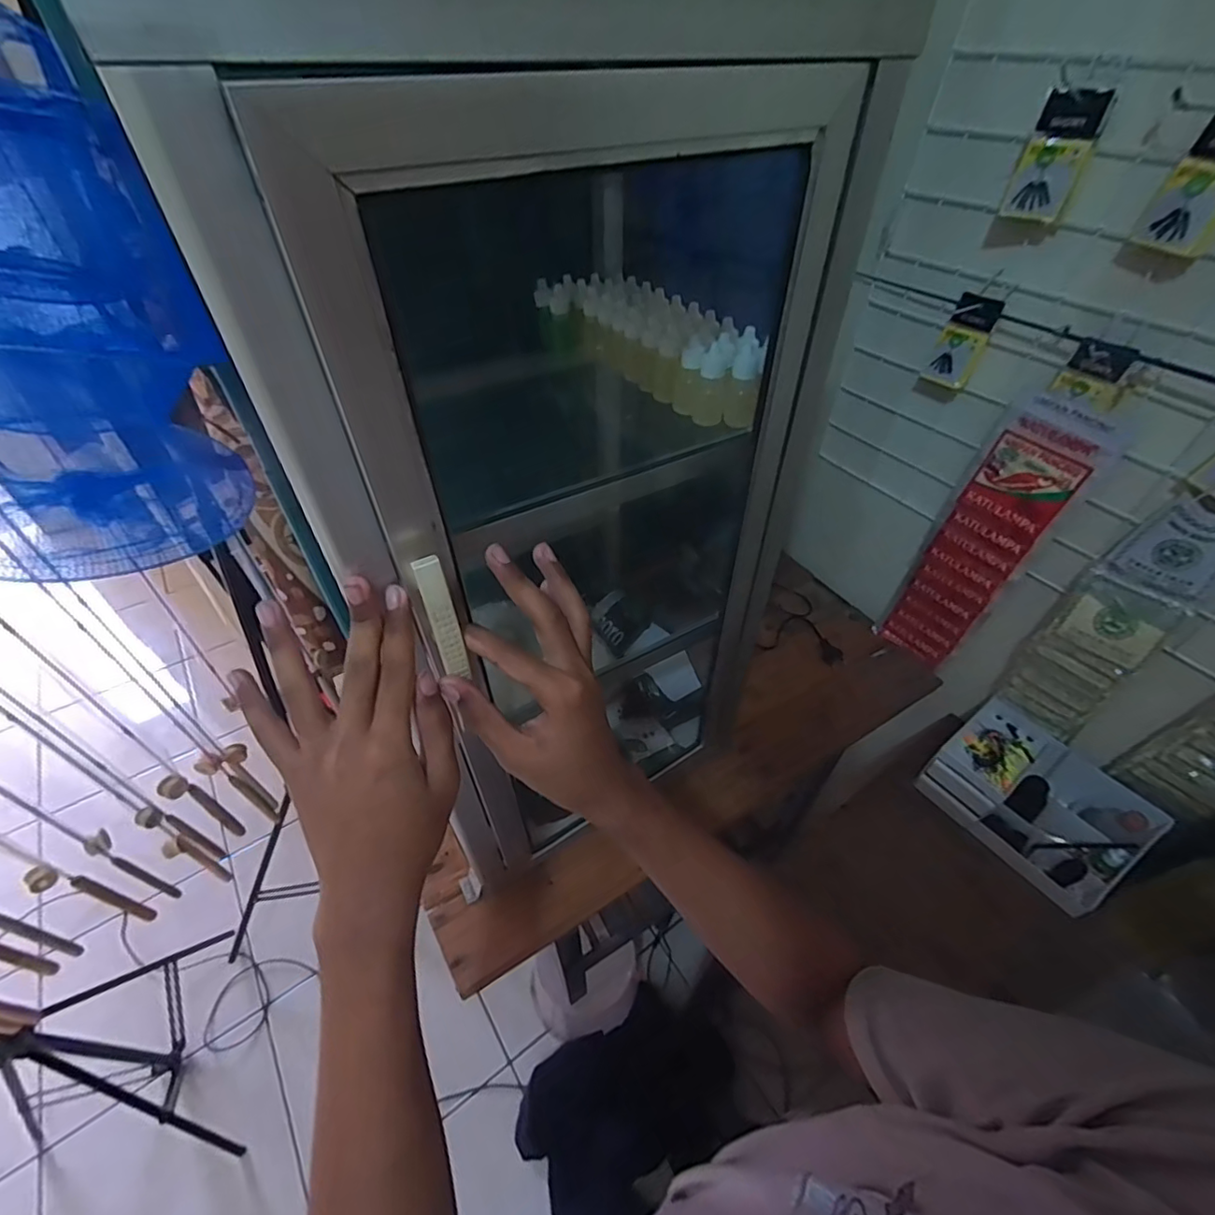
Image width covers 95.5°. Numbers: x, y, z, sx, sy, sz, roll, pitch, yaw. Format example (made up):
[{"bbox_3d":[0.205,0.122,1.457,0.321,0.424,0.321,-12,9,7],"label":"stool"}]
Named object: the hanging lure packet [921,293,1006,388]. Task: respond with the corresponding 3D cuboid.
[{"bbox_3d":[0.413,-0.309,0.644,0.016,0.095,0.055,-11,47,-13],"label":"hanging lure packet"}]

